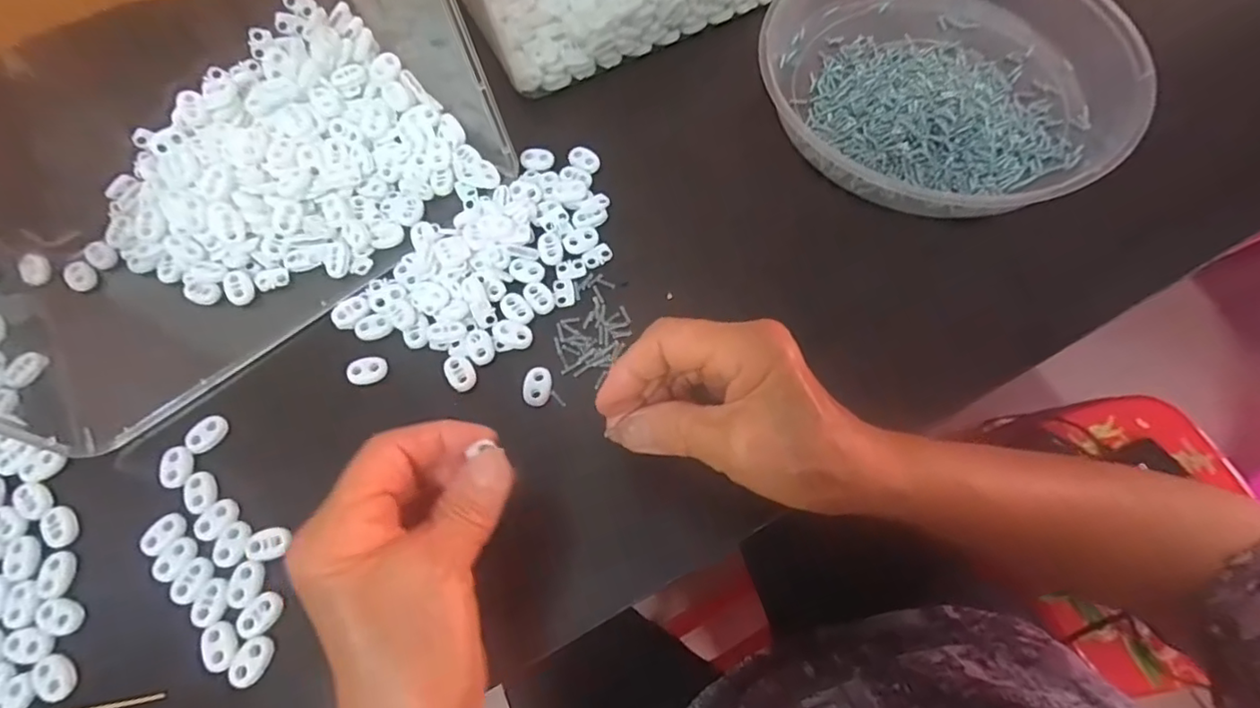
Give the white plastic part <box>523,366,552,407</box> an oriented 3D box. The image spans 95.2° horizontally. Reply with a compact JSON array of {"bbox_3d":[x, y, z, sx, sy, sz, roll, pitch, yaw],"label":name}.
[{"bbox_3d":[-0.052,0.019,0.328,0.015,0.008,0.023,-1,68,1],"label":"white plastic part"}]

